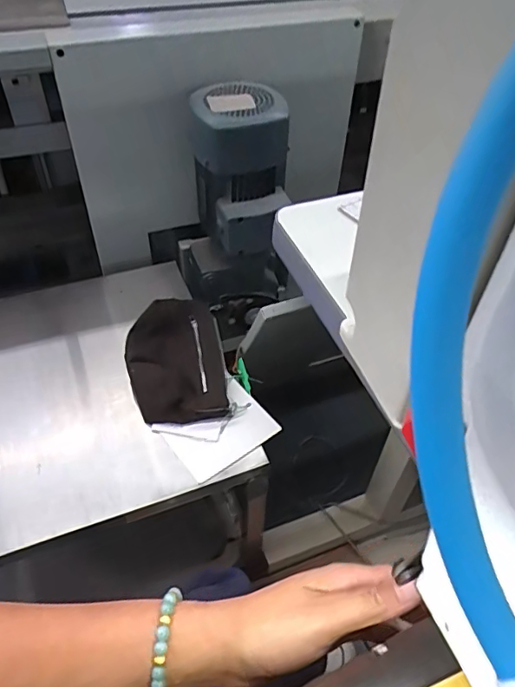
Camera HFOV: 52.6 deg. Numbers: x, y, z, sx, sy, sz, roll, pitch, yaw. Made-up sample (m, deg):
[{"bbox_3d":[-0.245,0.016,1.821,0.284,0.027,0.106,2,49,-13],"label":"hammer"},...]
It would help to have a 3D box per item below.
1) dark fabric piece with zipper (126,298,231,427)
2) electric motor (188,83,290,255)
[{"bbox_3d":[-0.121,0.022,0.784,0.141,0.055,0.229,-5,48,-6],"label":"dark fabric piece with zipper"},{"bbox_3d":[-0.030,-0.280,0.861,0.146,0.227,0.173,-8,48,-9],"label":"electric motor"}]

